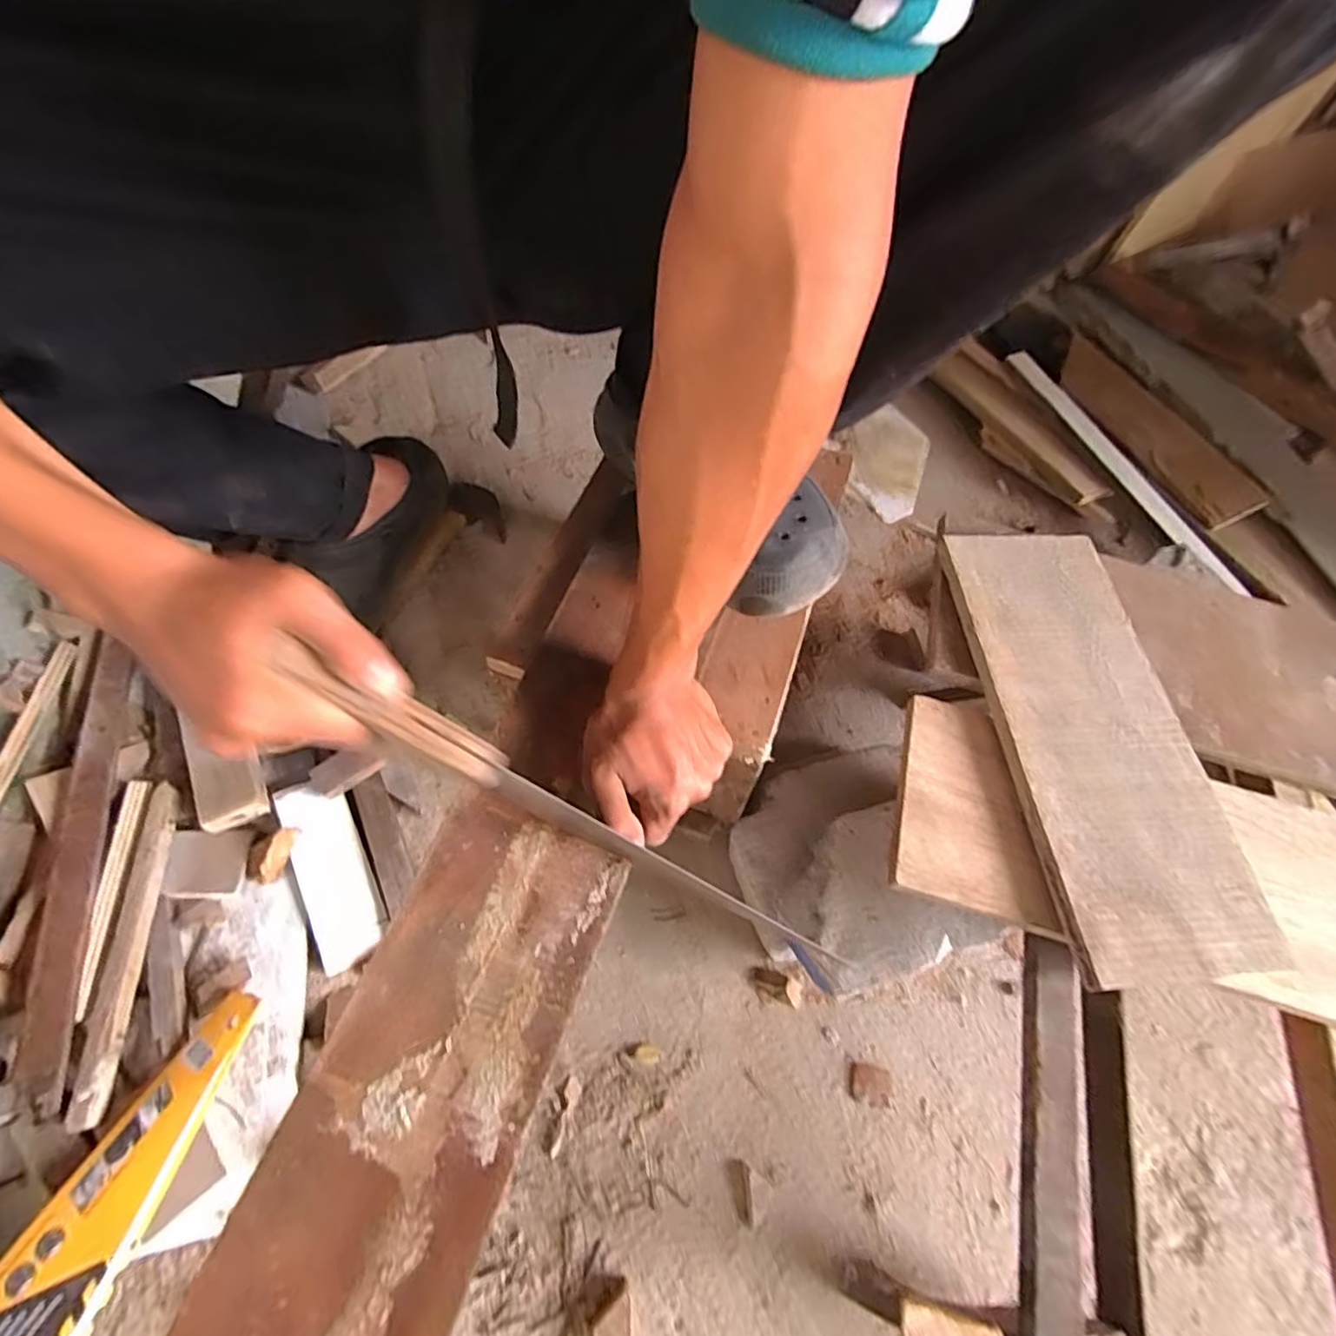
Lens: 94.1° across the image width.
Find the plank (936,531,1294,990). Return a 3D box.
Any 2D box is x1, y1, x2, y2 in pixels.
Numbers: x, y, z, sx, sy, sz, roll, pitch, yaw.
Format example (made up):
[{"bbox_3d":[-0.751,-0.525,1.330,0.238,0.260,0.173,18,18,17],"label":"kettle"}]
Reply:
[{"bbox_3d":[0.322,0.040,0.475,0.143,0.023,0.347,-2,61,-5],"label":"plank"}]

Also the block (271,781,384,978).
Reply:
[{"bbox_3d":[-0.319,0.186,0.584,0.058,0.016,0.180,-25,65,-17],"label":"block"}]

